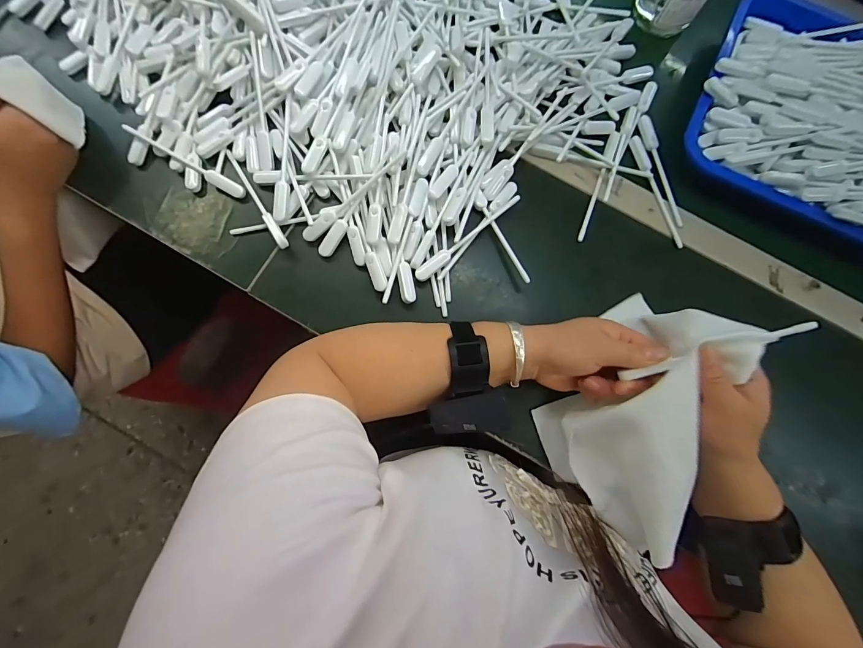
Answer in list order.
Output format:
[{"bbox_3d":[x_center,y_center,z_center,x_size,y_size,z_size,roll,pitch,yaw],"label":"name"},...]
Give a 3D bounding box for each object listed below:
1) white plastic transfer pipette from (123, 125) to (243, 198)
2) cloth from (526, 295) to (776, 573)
[{"bbox_3d":[-0.271,-0.179,0.413,0.144,0.020,0.015,29,81,3],"label":"white plastic transfer pipette"},{"bbox_3d":[0.182,0.073,0.341,0.107,0.111,0.220,23,81,2],"label":"cloth"}]

